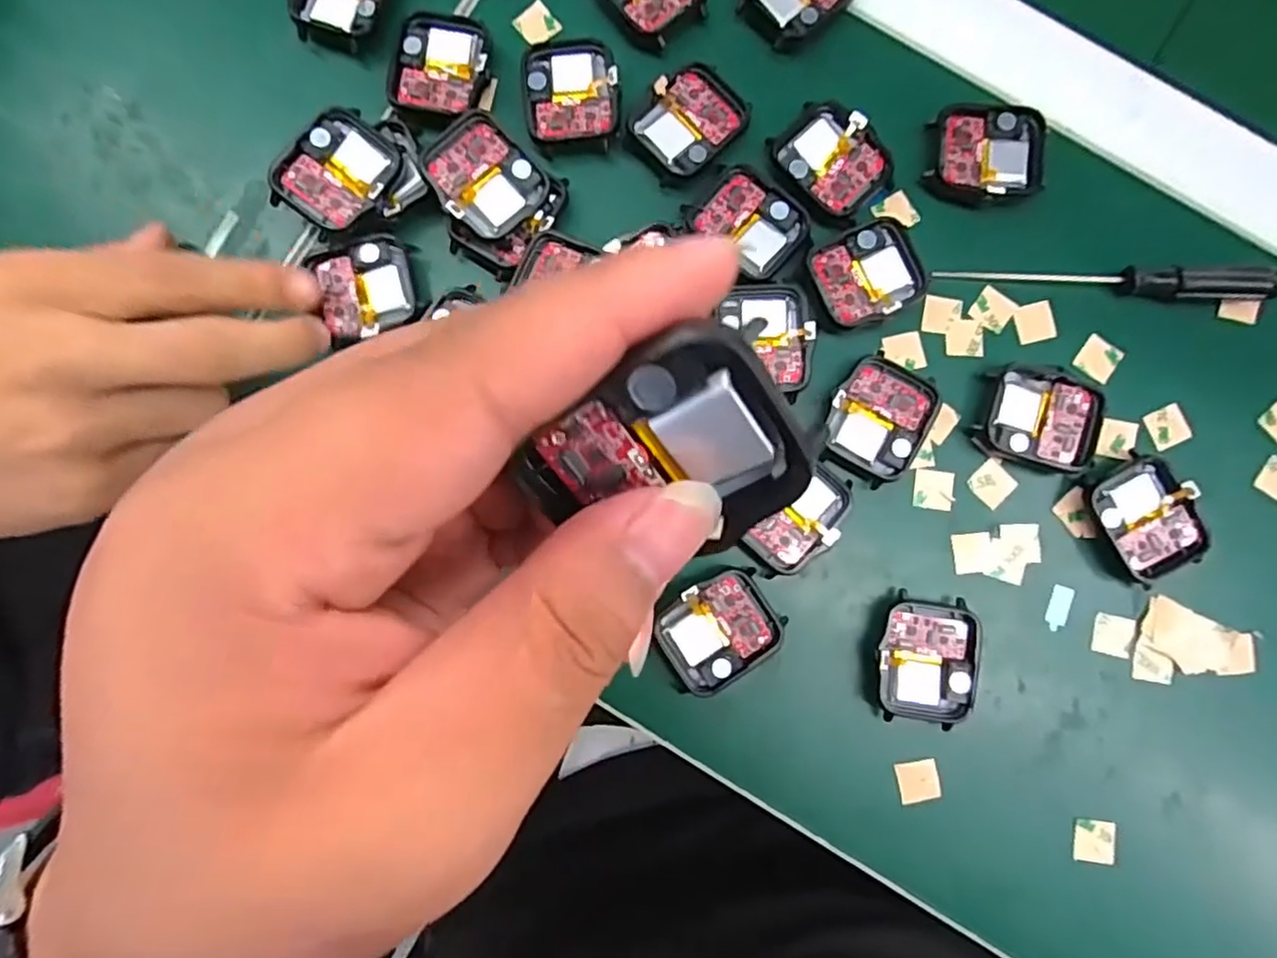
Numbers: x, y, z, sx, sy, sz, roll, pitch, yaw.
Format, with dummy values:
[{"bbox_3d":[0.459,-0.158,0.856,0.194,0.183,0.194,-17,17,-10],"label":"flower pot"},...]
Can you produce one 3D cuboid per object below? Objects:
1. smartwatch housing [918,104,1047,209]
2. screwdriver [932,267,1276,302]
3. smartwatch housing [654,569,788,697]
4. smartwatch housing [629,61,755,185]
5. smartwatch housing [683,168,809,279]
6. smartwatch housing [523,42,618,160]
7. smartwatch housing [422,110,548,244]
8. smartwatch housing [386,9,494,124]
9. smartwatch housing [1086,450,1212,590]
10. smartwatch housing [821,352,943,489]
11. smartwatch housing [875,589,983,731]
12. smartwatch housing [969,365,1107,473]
[{"bbox_3d":[0.141,-0.130,0.263,0.046,0.006,0.041,7,85,0],"label":"smartwatch housing"},{"bbox_3d":[0.188,-0.079,0.258,0.128,0.018,0.012,4,85,0],"label":"screwdriver"},{"bbox_3d":[0.030,0.059,0.254,0.046,0.016,0.036,-36,86,-3],"label":"smartwatch housing"},{"bbox_3d":[0.020,-0.145,0.262,0.035,0.006,0.046,43,86,3],"label":"smartwatch housing"},{"bbox_3d":[0.044,-0.103,0.261,0.044,0.005,0.035,40,86,3],"label":"smartwatch housing"},{"bbox_3d":[-0.027,-0.156,0.265,0.037,0.007,0.045,-7,86,-1],"label":"smartwatch housing"},{"bbox_3d":[-0.059,-0.115,0.254,0.045,0.013,0.040,43,85,-12],"label":"smartwatch housing"},{"bbox_3d":[-0.080,-0.168,0.265,0.038,0.006,0.044,11,85,1],"label":"smartwatch housing"},{"bbox_3d":[0.196,0.015,0.253,0.036,0.012,0.045,-26,86,-2],"label":"smartwatch housing"},{"bbox_3d":[0.094,-0.023,0.257,0.038,0.010,0.047,28,86,2],"label":"smartwatch housing"},{"bbox_3d":[0.111,0.070,0.250,0.037,0.010,0.047,3,85,0],"label":"smartwatch housing"},{"bbox_3d":[0.158,-0.024,0.257,0.045,0.010,0.037,13,85,1],"label":"smartwatch housing"}]

